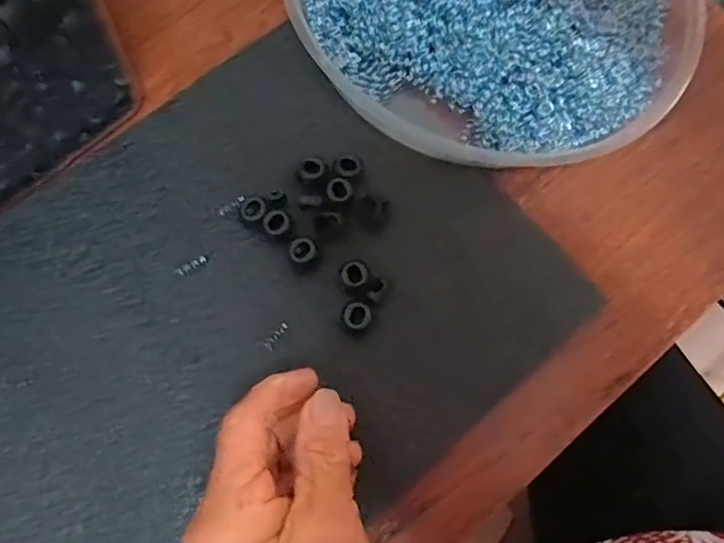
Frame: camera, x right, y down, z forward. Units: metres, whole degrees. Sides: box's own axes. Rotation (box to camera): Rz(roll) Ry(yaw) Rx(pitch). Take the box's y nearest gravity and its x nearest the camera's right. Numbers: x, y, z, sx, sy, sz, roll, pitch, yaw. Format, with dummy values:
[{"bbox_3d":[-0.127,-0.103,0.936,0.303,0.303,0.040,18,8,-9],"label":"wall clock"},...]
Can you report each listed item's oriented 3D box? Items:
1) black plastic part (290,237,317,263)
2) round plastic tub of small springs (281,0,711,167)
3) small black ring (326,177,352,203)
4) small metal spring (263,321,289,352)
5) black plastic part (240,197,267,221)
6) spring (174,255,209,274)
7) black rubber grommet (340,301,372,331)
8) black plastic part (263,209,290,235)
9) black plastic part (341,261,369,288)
[{"bbox_3d":[-0.031,-0.011,0.297,0.014,0.004,0.013,0,77,1],"label":"black plastic part"},{"bbox_3d":[0.076,-0.170,0.330,0.231,0.055,0.210,0,77,1],"label":"round plastic tub of small springs"},{"bbox_3d":[-0.012,-0.044,0.305,0.013,0.004,0.014,0,77,1],"label":"small black ring"},{"bbox_3d":[-0.044,0.032,0.289,0.007,0.004,0.016,38,80,9],"label":"small metal spring"},{"bbox_3d":[-0.058,-0.034,0.303,0.014,0.004,0.014,0,77,1],"label":"black plastic part"},{"bbox_3d":[-0.091,-0.003,0.302,0.017,0.004,0.006,-27,78,-5],"label":"spring"},{"bbox_3d":[-0.002,0.023,0.288,0.015,0.006,0.014,0,74,0],"label":"black rubber grommet"},{"bbox_3d":[-0.045,-0.026,0.300,0.013,0.004,0.013,0,74,0],"label":"black plastic part"},{"bbox_3d":[-0.004,0.001,0.293,0.014,0.005,0.014,0,74,0],"label":"black plastic part"}]

